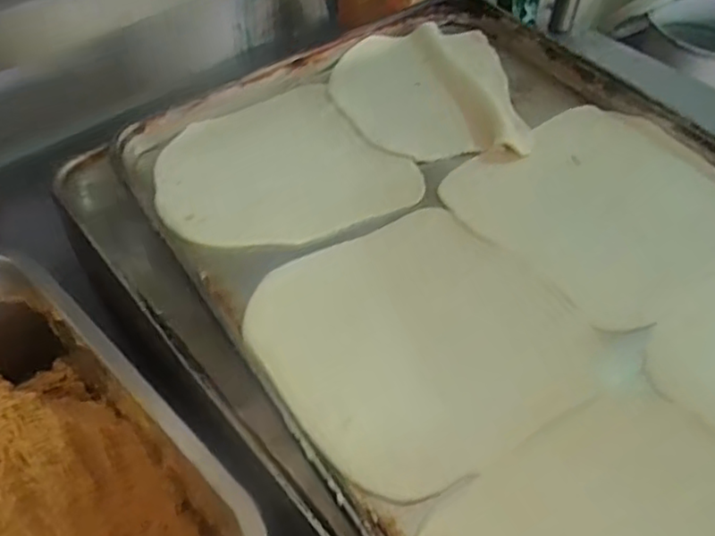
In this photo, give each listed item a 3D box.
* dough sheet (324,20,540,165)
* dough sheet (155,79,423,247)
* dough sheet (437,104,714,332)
[{"bbox_3d":[0.061,-0.159,0.594,0.156,0.018,0.185,-5,50,-7],"label":"dough sheet"},{"bbox_3d":[-0.067,-0.083,0.543,0.189,0.020,0.170,-21,53,-19],"label":"dough sheet"},{"bbox_3d":[0.188,-0.047,0.508,0.187,0.019,0.183,-28,58,-15],"label":"dough sheet"}]

